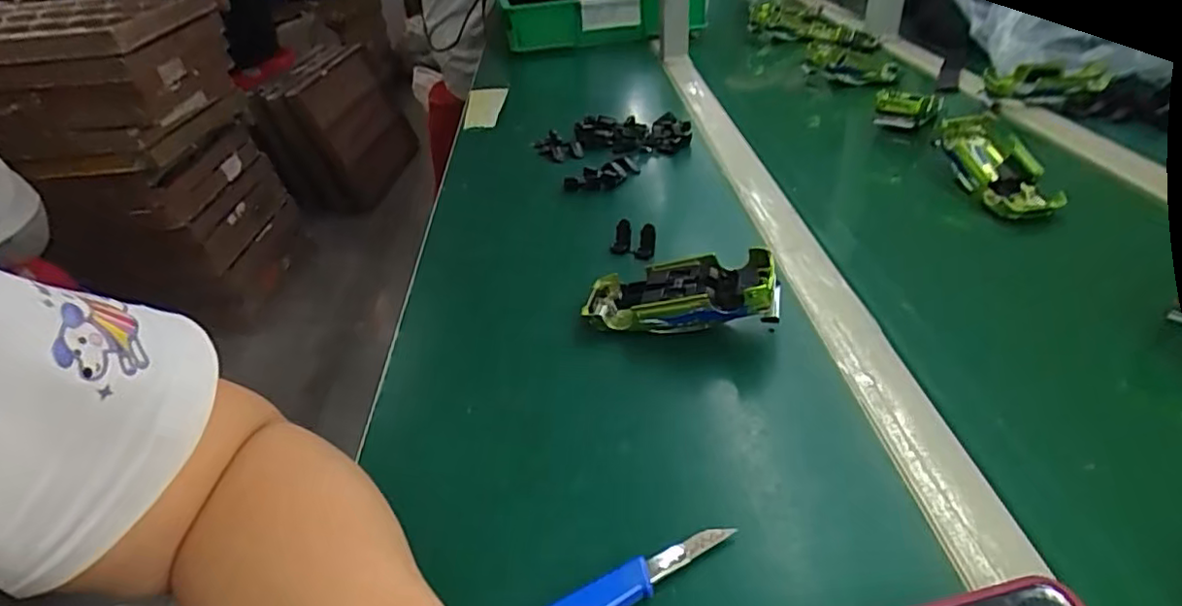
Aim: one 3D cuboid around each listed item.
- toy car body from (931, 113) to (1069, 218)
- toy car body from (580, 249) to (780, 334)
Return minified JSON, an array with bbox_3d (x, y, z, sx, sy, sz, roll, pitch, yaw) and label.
[{"bbox_3d":[0.364,-0.119,0.551,0.058,0.035,0.126,-6,51,0],"label":"toy car body"},{"bbox_3d":[0.062,-0.003,0.429,0.134,0.033,0.052,-6,33,26],"label":"toy car body"}]

